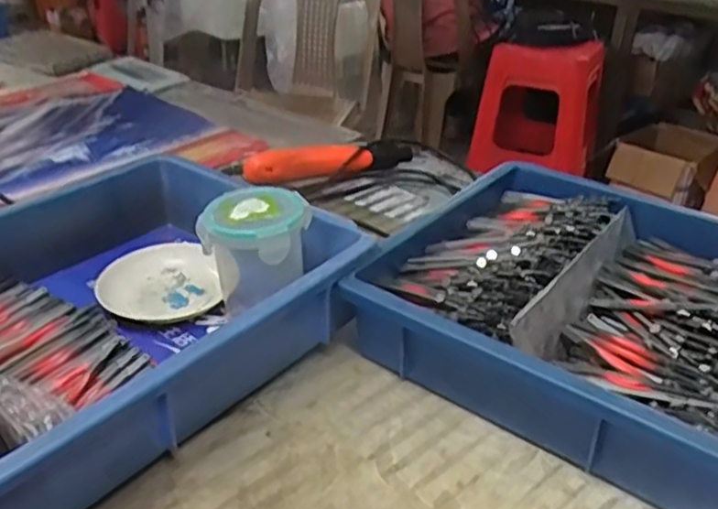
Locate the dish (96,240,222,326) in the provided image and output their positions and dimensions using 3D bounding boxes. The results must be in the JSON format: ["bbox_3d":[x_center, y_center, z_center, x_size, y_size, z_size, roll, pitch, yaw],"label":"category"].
[{"bbox_3d":[-0.179,0.026,0.621,0.098,0.028,0.119,-8,32,-14],"label":"dish"}]

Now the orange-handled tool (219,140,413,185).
[{"bbox_3d":[-0.046,-0.112,0.847,0.232,0.035,0.032,-9,32,-15],"label":"orange-handled tool"}]

